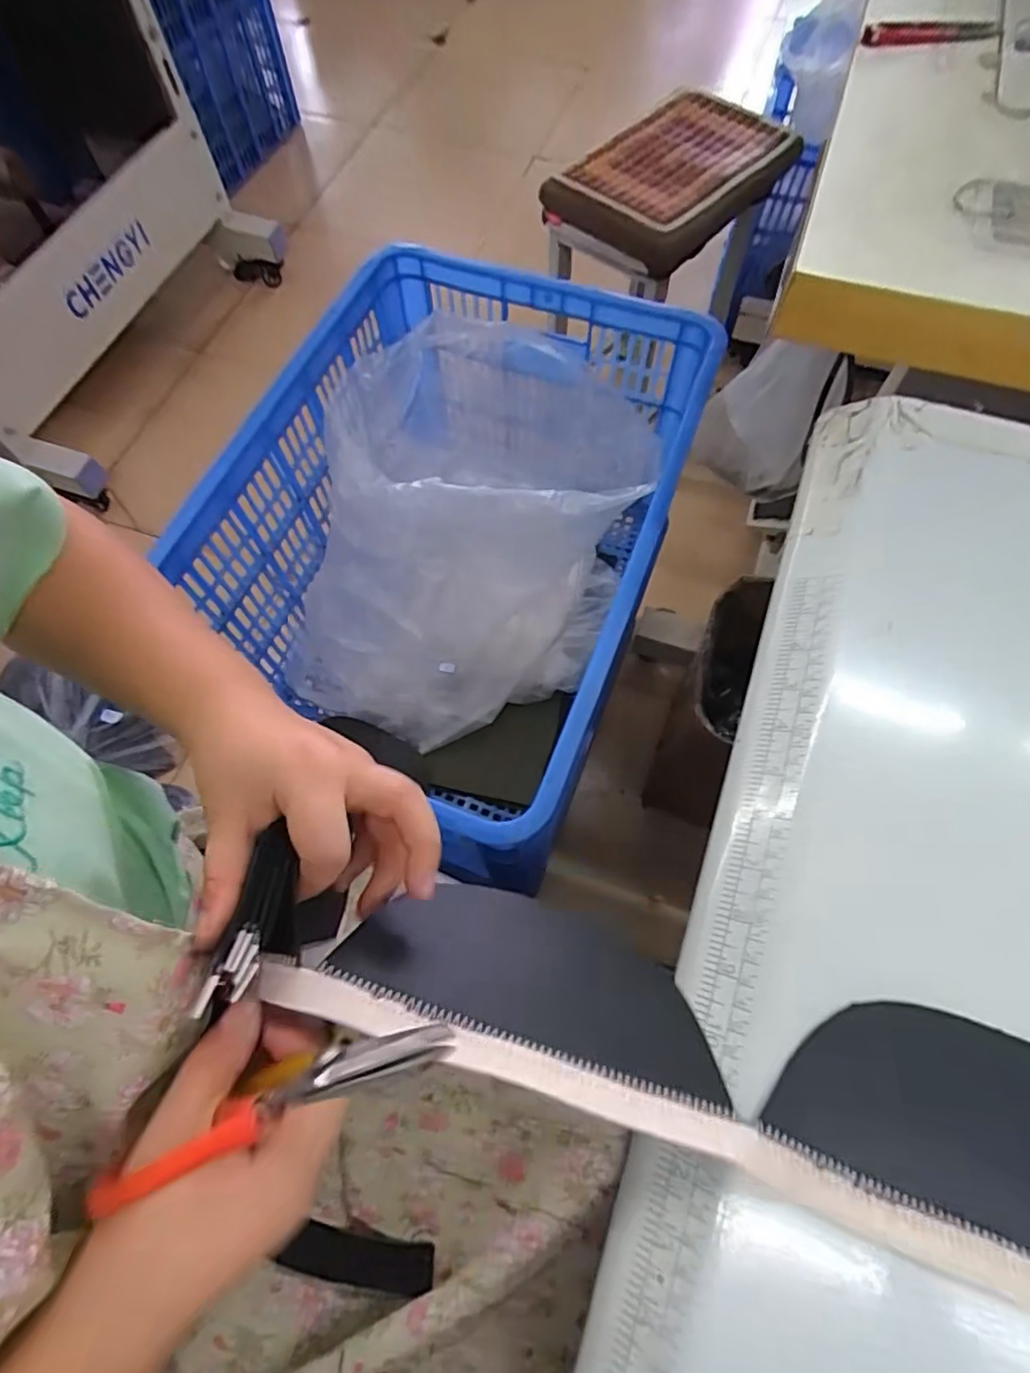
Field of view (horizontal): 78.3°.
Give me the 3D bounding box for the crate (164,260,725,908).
[{"bbox_3d":[-0.064,-0.155,0.715,0.407,0.283,0.549,19,69,9],"label":"crate"}]

